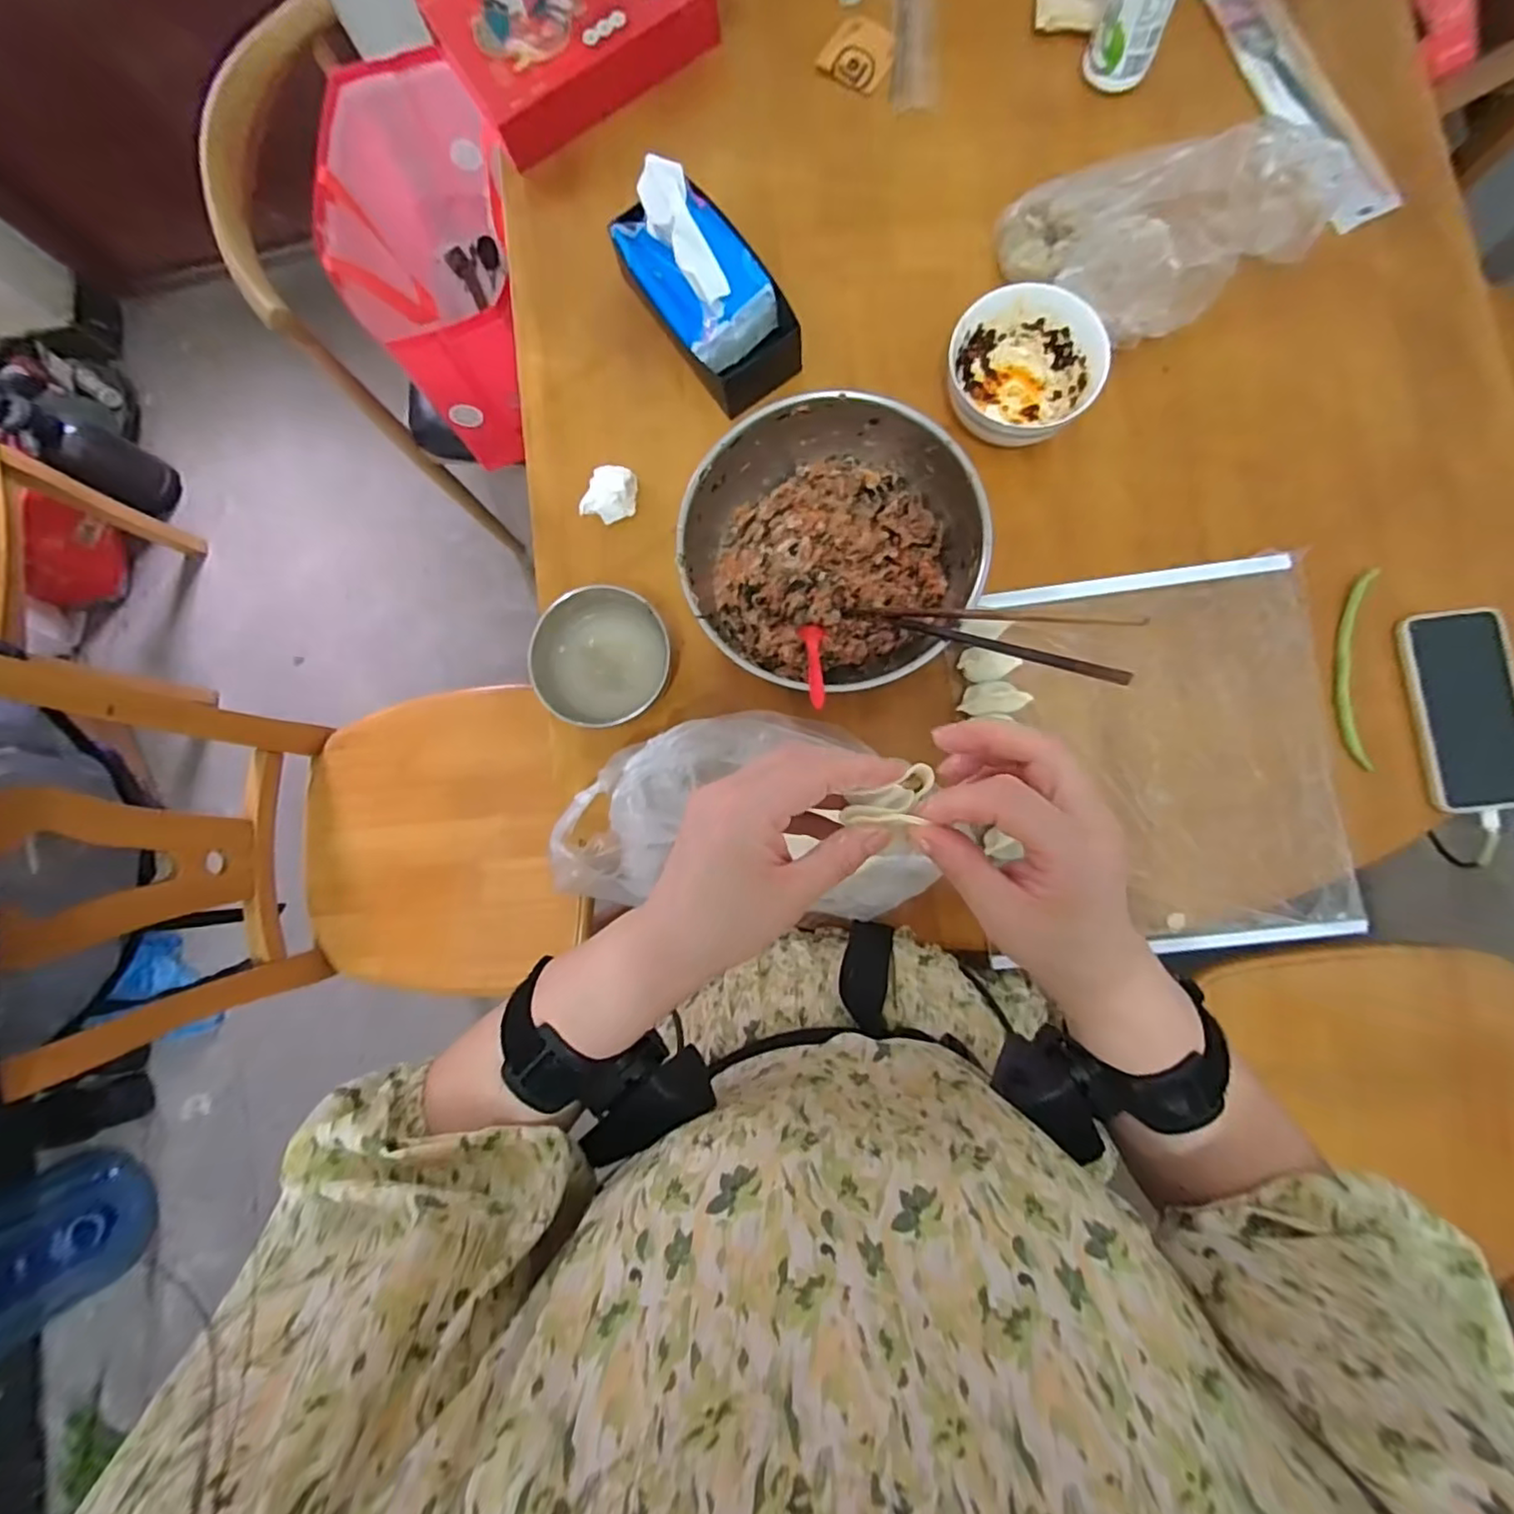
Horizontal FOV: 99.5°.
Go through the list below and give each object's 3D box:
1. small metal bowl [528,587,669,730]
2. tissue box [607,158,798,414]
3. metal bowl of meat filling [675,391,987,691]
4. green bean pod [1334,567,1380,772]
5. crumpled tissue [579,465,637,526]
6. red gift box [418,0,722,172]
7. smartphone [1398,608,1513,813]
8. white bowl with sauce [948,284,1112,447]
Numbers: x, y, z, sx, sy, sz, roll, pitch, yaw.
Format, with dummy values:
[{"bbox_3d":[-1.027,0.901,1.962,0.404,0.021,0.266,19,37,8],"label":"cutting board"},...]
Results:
[{"bbox_3d":[-0.131,-0.082,0.558,0.105,0.063,0.112,0,84,4],"label":"small metal bowl"},{"bbox_3d":[-0.045,-0.412,0.553,0.094,0.113,0.181,-34,83,2],"label":"tissue box"},{"bbox_3d":[0.062,-0.166,0.531,0.217,0.097,0.222,0,85,6],"label":"metal bowl of meat filling"},{"bbox_3d":[0.500,-0.073,0.535,0.025,0.013,0.164,4,86,6],"label":"green bean pod"},{"bbox_3d":[-0.133,-0.238,0.582,0.041,0.031,0.050,26,88,7],"label":"crumpled tissue"},{"bbox_3d":[-0.187,-0.726,0.627,0.240,0.047,0.196,-34,83,2],"label":"red gift box"},{"bbox_3d":[0.585,-0.039,0.523,0.092,0.014,0.161,-4,85,5],"label":"smartphone"},{"bbox_3d":[0.226,-0.332,0.550,0.121,0.066,0.110,0,85,6],"label":"white bowl with sauce"}]

